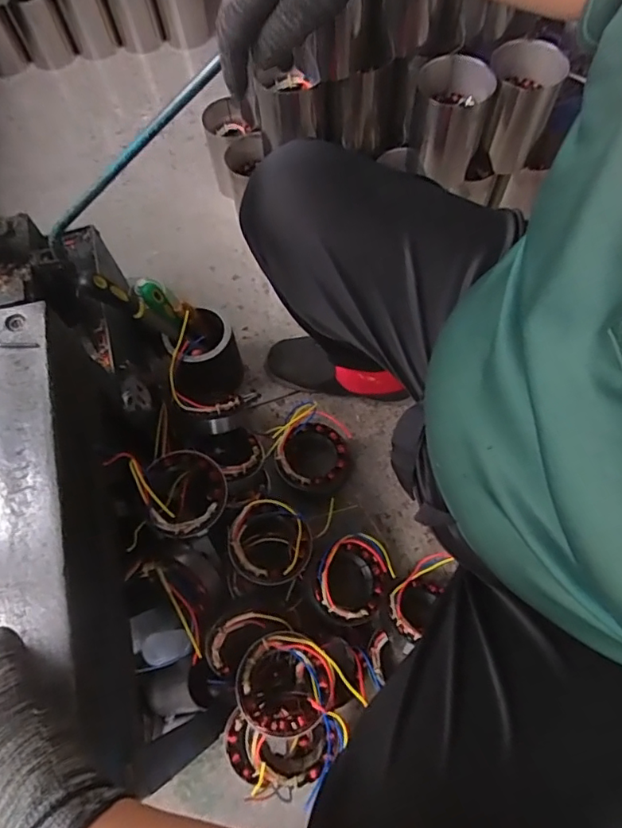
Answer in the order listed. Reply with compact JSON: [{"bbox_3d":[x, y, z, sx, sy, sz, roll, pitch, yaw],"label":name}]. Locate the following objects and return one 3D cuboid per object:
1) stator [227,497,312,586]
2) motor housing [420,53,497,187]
[{"bbox_3d":[-0.057,0.183,0.738,0.109,0.062,0.115,-1,67,2],"label":"stator"},{"bbox_3d":[0.238,-0.500,0.902,0.122,0.166,0.116,12,68,8],"label":"motor housing"}]

